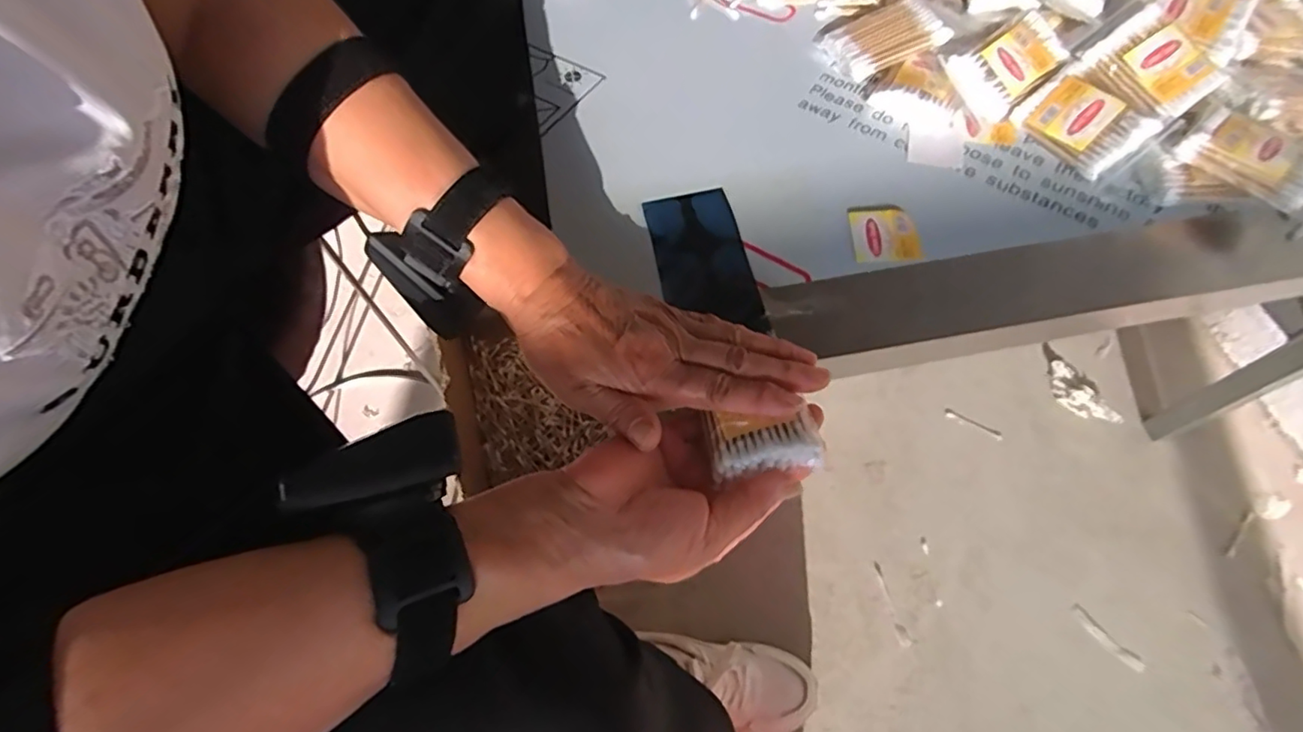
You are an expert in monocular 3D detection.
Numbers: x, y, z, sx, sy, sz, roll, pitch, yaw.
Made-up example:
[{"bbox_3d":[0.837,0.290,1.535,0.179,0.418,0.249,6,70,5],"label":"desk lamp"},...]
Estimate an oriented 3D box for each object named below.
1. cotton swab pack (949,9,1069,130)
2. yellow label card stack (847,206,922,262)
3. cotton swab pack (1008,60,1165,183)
[{"bbox_3d":[0.261,-0.219,0.426,0.076,0.012,0.055,-37,93,1],"label":"cotton swab pack"},{"bbox_3d":[0.156,-0.089,0.395,0.042,0.006,0.043,-4,61,-1],"label":"yellow label card stack"},{"bbox_3d":[0.301,-0.172,0.413,0.055,0.019,0.075,-42,64,19],"label":"cotton swab pack"}]

